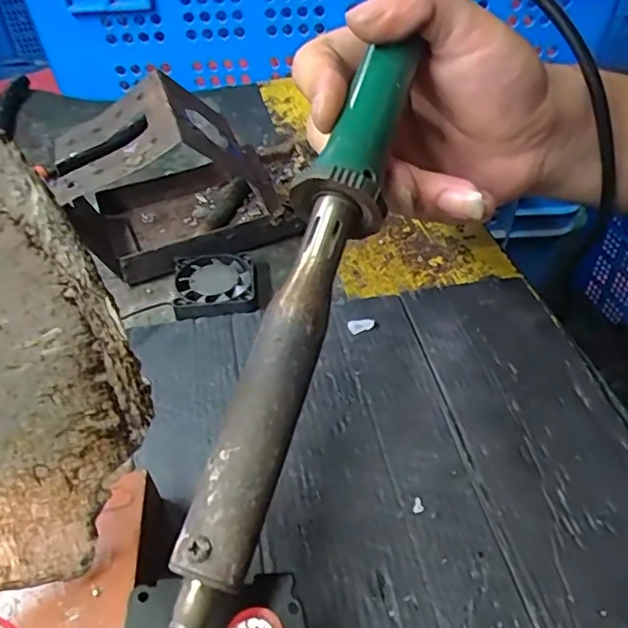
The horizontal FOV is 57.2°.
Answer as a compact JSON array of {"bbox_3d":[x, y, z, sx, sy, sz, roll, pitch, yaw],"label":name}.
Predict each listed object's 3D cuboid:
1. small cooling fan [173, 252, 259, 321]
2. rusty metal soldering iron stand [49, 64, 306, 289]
[{"bbox_3d":[-0.051,-0.016,0.295,0.040,0.008,0.042,-7,44,-5],"label":"small cooling fan"},{"bbox_3d":[-0.076,-0.077,0.307,0.107,0.080,0.076,-19,46,-17],"label":"rusty metal soldering iron stand"}]

